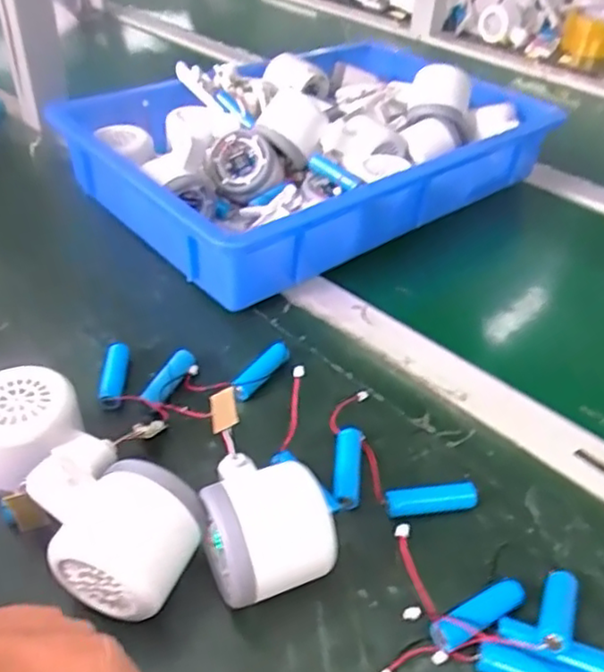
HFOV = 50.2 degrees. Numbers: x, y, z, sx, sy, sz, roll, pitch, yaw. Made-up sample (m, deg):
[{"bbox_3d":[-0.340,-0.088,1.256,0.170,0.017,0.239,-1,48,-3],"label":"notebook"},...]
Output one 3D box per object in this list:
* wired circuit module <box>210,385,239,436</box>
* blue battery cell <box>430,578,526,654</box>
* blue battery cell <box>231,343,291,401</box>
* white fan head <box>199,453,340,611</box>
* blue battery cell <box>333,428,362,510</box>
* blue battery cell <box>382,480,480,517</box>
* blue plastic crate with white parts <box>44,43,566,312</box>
[{"bbox_3d":[-0.047,0.044,0.382,0.016,0.004,0.030,-14,44,-2],"label":"wired circuit module"},{"bbox_3d":[0.087,0.137,0.316,0.052,0.014,0.015,-18,44,-23],"label":"blue battery cell"},{"bbox_3d":[-0.027,0.024,0.440,0.011,0.013,0.057,24,44,23],"label":"blue battery cell"},{"bbox_3d":[-0.018,0.098,0.325,0.061,0.056,0.056,-14,43,-19],"label":"white fan head"},{"bbox_3d":[0.027,0.078,0.379,0.015,0.012,0.051,6,40,4],"label":"blue battery cell"},{"bbox_3d":[0.074,0.093,0.367,0.052,0.015,0.012,-4,40,-8],"label":"blue battery cell"},{"bbox_3d":[0.014,-0.183,0.631,0.418,0.098,0.280,-27,48,-31],"label":"blue plastic crate with white parts"}]

